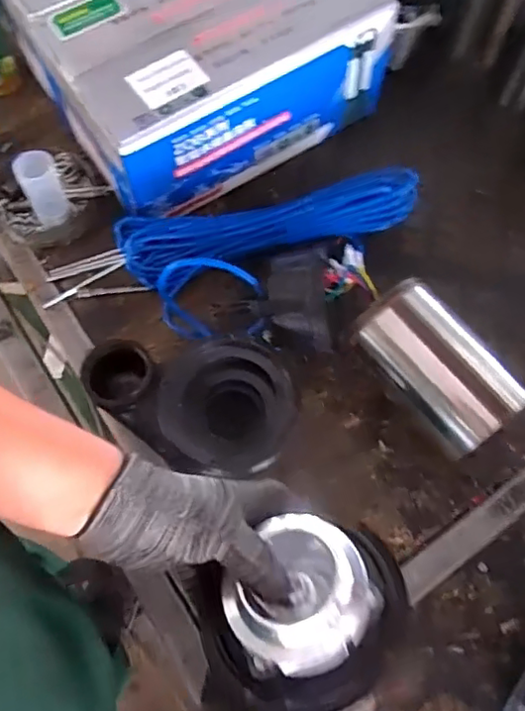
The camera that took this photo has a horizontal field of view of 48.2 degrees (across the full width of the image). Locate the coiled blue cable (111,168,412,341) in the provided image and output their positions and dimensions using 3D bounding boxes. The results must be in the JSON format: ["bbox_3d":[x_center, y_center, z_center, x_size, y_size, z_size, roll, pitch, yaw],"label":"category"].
[{"bbox_3d":[0.018,-0.144,0.754,0.380,0.069,0.181,-19,68,-8],"label":"coiled blue cable"}]

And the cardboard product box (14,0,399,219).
[{"bbox_3d":[-0.059,-0.383,0.789,0.400,0.165,0.232,-32,70,-13],"label":"cardboard product box"}]

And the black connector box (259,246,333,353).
[{"bbox_3d":[0.034,-0.066,0.643,0.075,0.052,0.118,-4,66,-1],"label":"black connector box"}]

